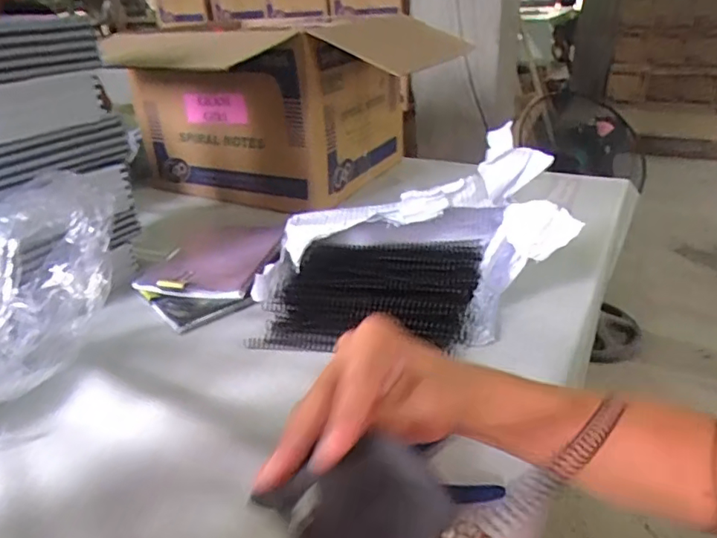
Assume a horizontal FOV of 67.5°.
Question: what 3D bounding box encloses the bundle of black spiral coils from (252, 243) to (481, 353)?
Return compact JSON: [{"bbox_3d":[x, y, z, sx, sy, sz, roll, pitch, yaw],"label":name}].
[{"bbox_3d":[0.018,0.025,0.642,0.244,0.061,0.163,3,30,10],"label":"bundle of black spiral coils"}]

